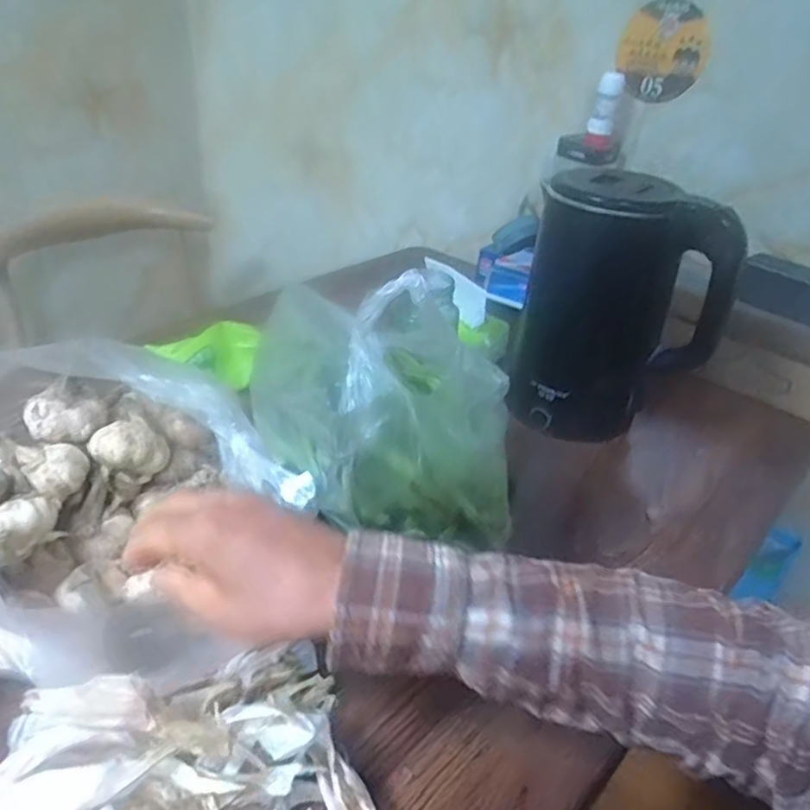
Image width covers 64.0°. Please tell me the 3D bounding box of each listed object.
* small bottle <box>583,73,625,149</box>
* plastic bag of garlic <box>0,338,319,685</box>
[{"bbox_3d":[0.259,-0.381,0.842,0.033,0.089,0.023,13,34,11],"label":"small bottle"},{"bbox_3d":[-0.220,0.056,0.435,0.226,0.161,0.210,-20,42,-34],"label":"plastic bag of garlic"}]

